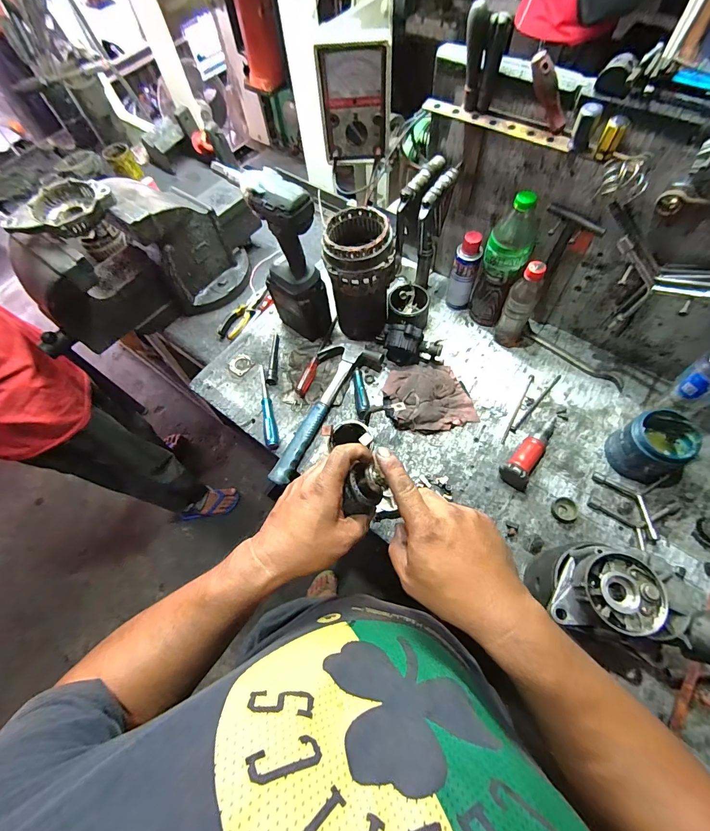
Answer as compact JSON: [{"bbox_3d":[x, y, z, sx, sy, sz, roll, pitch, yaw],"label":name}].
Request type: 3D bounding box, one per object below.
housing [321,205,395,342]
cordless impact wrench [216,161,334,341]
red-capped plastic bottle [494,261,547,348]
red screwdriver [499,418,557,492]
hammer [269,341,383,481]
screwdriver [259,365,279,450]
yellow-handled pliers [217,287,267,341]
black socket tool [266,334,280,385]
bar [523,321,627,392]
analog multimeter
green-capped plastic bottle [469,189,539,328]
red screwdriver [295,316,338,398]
[{"bbox_3d":[0.013,-0.274,0.734,0.126,0.230,0.125,-3,65,2],"label":"housing"},{"bbox_3d":[-0.138,-0.305,0.716,0.088,0.336,0.196,-35,67,-12],"label":"cordless impact wrench"},{"bbox_3d":[0.322,-0.211,0.702,0.057,0.192,0.051,30,70,16],"label":"red-capped plastic bottle"},{"bbox_3d":[0.325,0.061,0.650,0.054,0.051,0.163,40,73,19],"label":"red screwdriver"},{"bbox_3d":[-0.086,-0.024,0.736,0.123,0.044,0.331,32,70,17],"label":"hammer"},{"bbox_3d":[-0.182,-0.025,0.748,0.022,0.028,0.195,-13,65,-3],"label":"screwdriver"},{"bbox_3d":[-0.271,-0.259,0.901,0.051,0.020,0.177,23,68,13],"label":"yellow-handled pliers"},{"bbox_3d":[-0.177,-0.126,0.800,0.021,0.018,0.135,-2,65,3],"label":"black socket tool"},{"bbox_3d":[0.450,-0.124,0.748,0.219,0.013,0.034,40,73,19],"label":"bar"},{"bbox_3d":[0.001,-0.542,0.638,0.114,0.160,0.035,-7,64,0],"label":"analog multimeter"},{"bbox_3d":[0.280,-0.280,0.696,0.079,0.271,0.073,20,68,13],"label":"green-capped plastic bottle"},{"bbox_3d":[-0.078,-0.135,0.790,0.025,0.029,0.218,16,67,11],"label":"red screwdriver"}]

